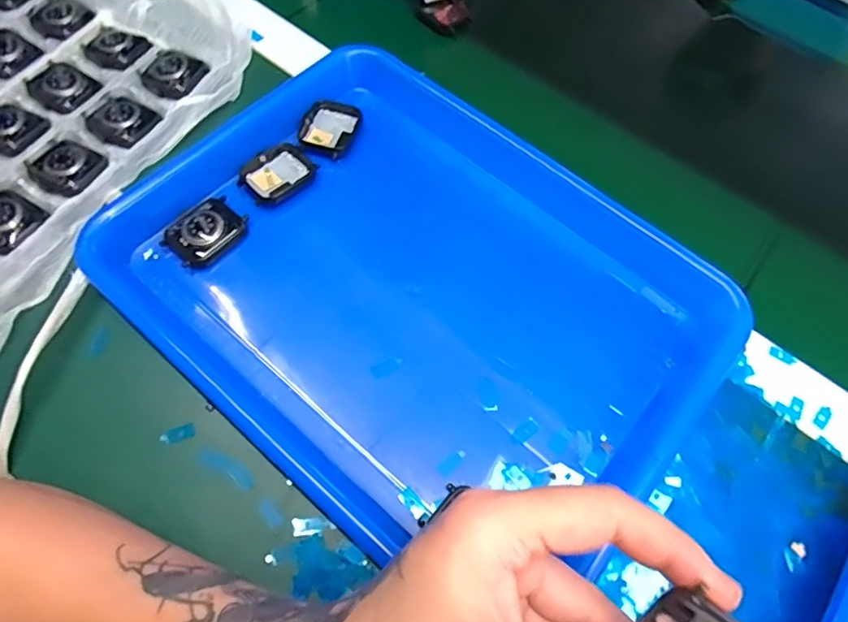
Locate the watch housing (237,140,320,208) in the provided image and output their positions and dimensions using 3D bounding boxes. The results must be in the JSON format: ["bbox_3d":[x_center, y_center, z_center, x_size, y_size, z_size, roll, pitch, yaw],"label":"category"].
[{"bbox_3d":[-0.097,-0.091,0.354,0.047,0.012,0.036,-40,73,-20],"label":"watch housing"}]

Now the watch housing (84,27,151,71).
[{"bbox_3d":[-0.231,-0.197,0.395,0.044,0.007,0.035,30,66,11],"label":"watch housing"}]

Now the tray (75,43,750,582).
[{"bbox_3d":[0.002,-0.021,0.322,0.320,0.031,0.268,39,68,14],"label":"tray"}]

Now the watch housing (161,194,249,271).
[{"bbox_3d":[-0.138,-0.051,0.332,0.037,0.015,0.047,38,68,14],"label":"watch housing"}]

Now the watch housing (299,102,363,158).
[{"bbox_3d":[-0.065,-0.130,0.373,0.035,0.009,0.043,19,65,6],"label":"watch housing"}]

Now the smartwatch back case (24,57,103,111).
[{"bbox_3d":[-0.259,-0.162,0.381,0.048,0.009,0.041,28,66,10],"label":"smartwatch back case"}]

